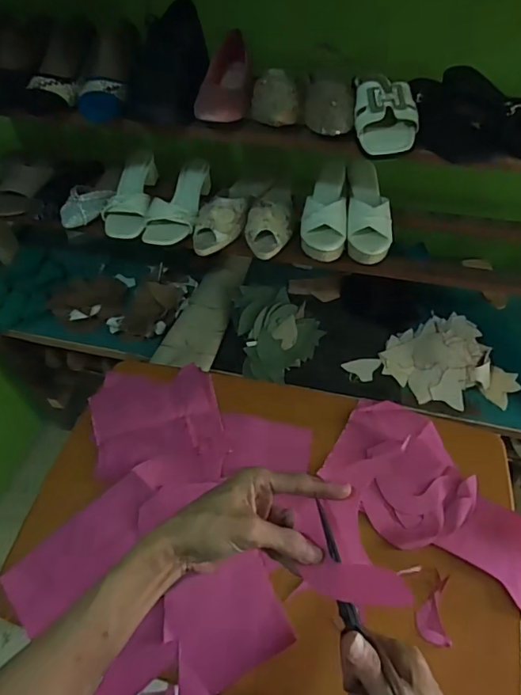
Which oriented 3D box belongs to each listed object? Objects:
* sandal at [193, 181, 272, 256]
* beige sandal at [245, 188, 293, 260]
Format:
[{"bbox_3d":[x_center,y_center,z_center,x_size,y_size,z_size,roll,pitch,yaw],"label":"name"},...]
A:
[{"bbox_3d":[-0.058,-0.282,0.967,0.083,0.060,0.248,20,56,17],"label":"sandal"},{"bbox_3d":[0.020,-0.269,0.955,0.092,0.058,0.215,1,53,4],"label":"beige sandal"}]

